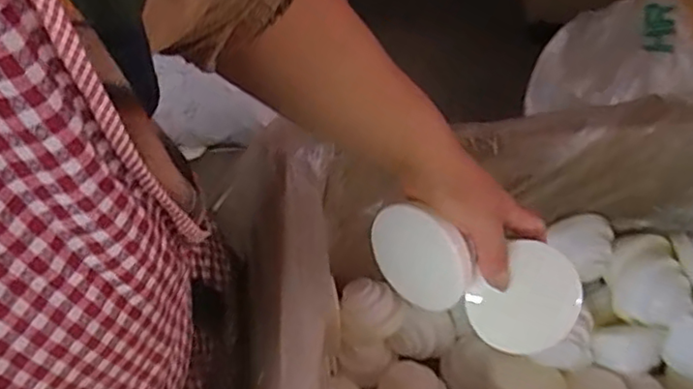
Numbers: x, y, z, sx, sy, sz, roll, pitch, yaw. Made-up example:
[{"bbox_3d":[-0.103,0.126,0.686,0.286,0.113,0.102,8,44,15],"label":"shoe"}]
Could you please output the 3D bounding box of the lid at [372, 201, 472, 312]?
[{"bbox_3d":[0.056,0.048,0.490,0.084,0.078,0.006,32,36,22],"label":"lid"}]

